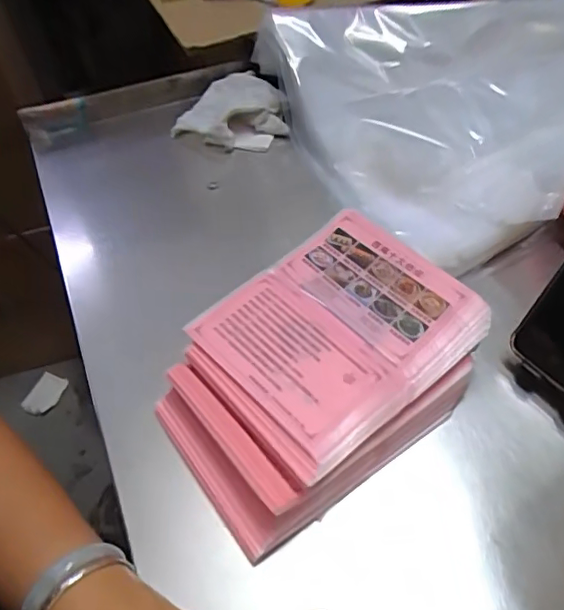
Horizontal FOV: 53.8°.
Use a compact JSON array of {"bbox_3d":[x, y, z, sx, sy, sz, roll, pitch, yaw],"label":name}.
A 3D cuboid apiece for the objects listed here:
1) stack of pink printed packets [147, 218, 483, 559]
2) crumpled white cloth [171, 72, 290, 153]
[{"bbox_3d":[0.024,0.041,0.372,0.207,0.047,0.144,-36,59,-24],"label":"stack of pink printed packets"},{"bbox_3d":[-0.056,-0.201,0.584,0.114,0.031,0.092,-9,52,-5],"label":"crumpled white cloth"}]

